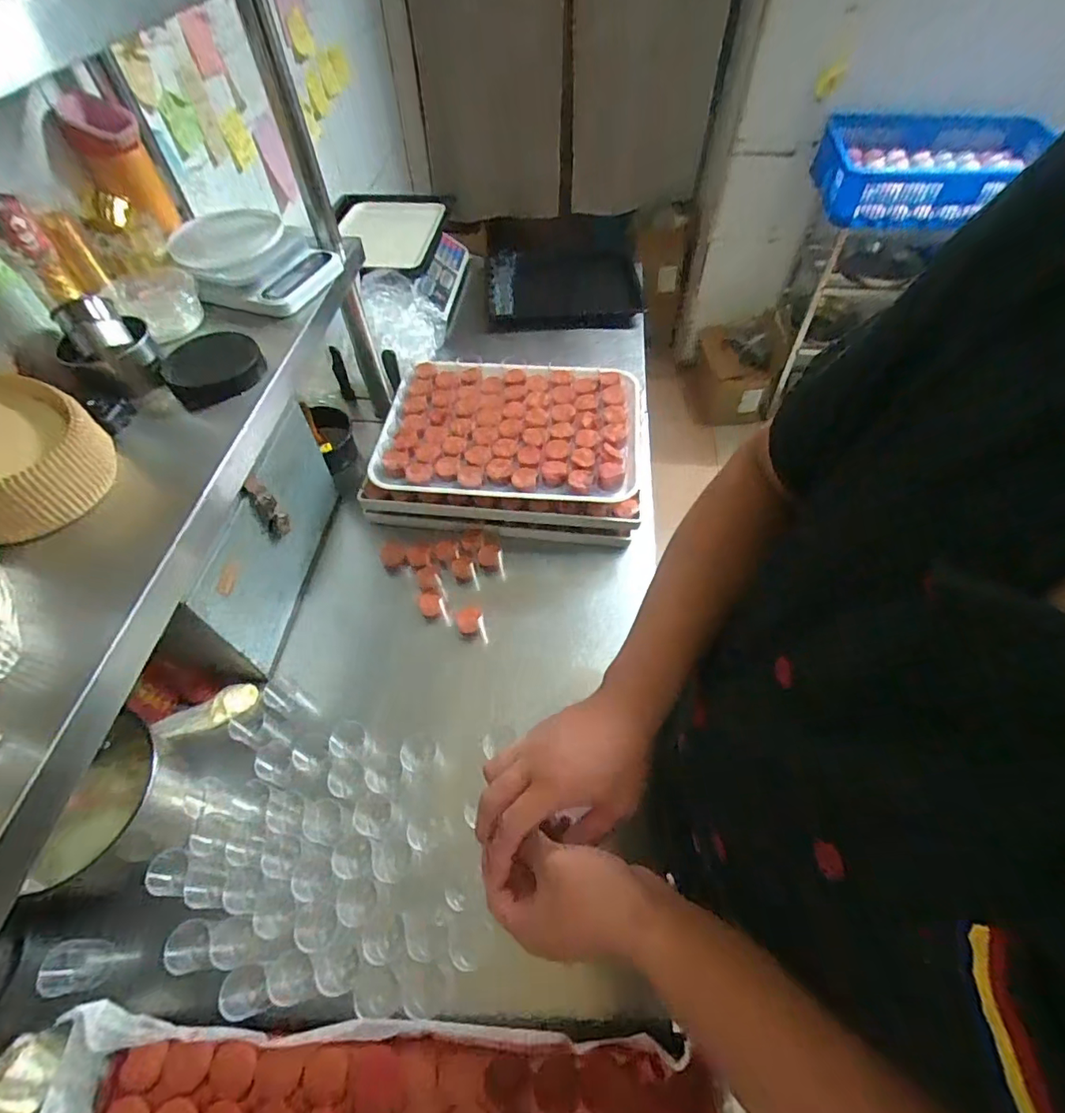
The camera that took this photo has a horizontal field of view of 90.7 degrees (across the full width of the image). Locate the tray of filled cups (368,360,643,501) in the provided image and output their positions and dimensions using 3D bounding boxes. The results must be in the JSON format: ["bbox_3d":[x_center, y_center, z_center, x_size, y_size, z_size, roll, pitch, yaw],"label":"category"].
[{"bbox_3d":[-0.028,-0.217,0.880,0.410,0.044,0.303,5,55,5],"label":"tray of filled cups"}]

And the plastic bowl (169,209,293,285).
[{"bbox_3d":[-0.426,-0.445,0.747,0.151,0.032,0.163,0,55,1],"label":"plastic bowl"}]

